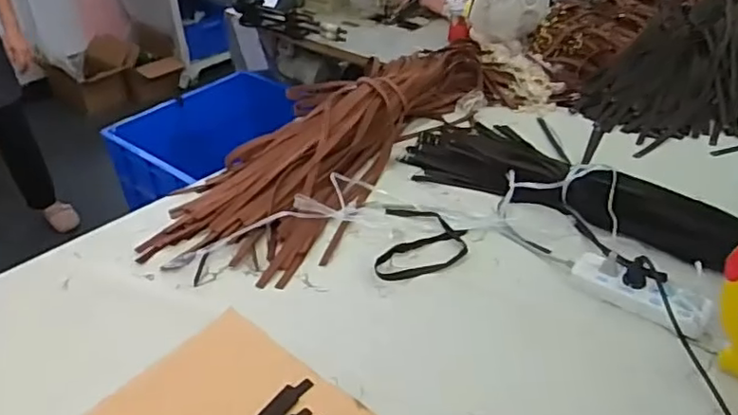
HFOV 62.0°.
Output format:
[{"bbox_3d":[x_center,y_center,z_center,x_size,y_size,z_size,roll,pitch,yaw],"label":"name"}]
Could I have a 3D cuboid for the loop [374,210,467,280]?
[{"bbox_3d":[0.097,0.059,1.100,0.152,0.028,0.207,4,37,9],"label":"loop"}]

